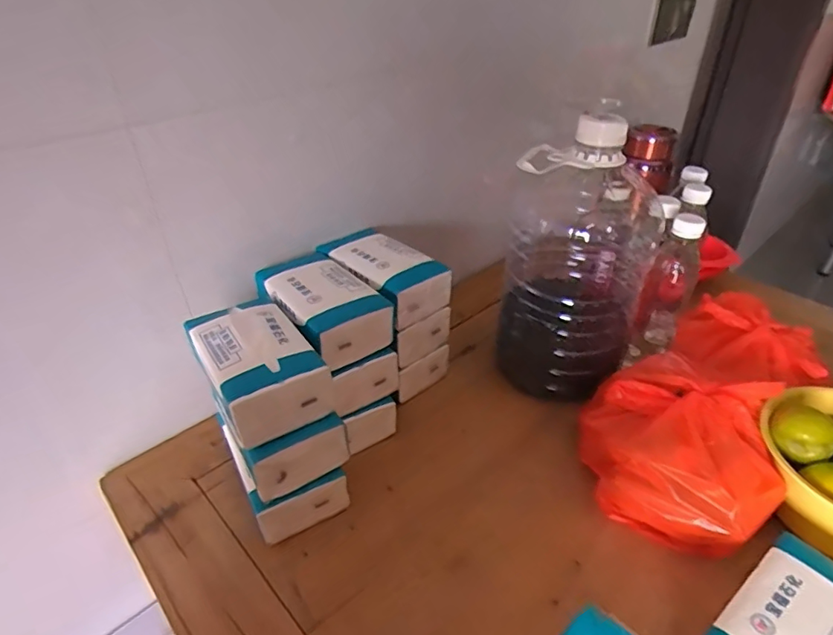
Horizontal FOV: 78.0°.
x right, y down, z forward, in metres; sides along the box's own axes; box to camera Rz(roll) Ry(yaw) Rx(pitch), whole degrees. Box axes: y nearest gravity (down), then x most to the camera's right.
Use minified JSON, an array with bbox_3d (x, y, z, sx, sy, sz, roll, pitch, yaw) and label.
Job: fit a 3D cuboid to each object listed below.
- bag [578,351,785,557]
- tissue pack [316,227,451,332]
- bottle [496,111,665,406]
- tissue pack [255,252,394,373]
[{"bbox_3d":[0.268,0.127,0.537,0.182,0.109,0.190,17,38,24],"label":"bag"},{"bbox_3d":[-0.042,-0.056,0.643,0.099,0.057,0.166,-26,42,-30],"label":"tissue pack"},{"bbox_3d":[0.200,-0.077,0.648,0.156,0.326,0.178,8,35,13],"label":"bottle"},{"bbox_3d":[-0.109,-0.014,0.578,0.093,0.050,0.162,-25,42,-30],"label":"tissue pack"}]

